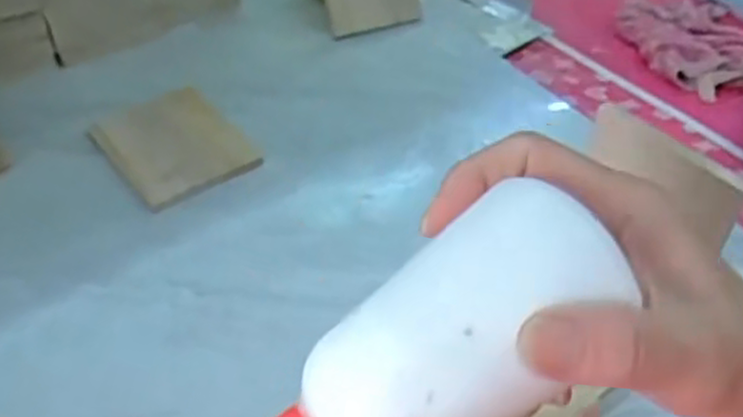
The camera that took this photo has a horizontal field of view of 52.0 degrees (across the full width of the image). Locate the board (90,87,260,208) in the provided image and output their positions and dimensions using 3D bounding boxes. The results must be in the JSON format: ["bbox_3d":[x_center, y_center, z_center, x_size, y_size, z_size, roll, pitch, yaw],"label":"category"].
[{"bbox_3d":[-0.143,-0.050,0.557,0.090,0.014,0.107,-28,51,-28],"label":"board"}]

